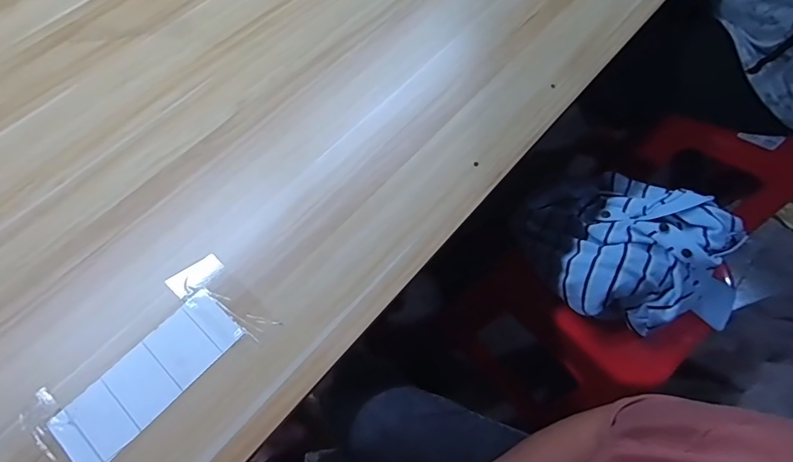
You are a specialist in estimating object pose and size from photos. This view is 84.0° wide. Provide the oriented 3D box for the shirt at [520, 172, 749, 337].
[{"bbox_3d":[0.380,0.020,0.698,0.266,0.106,0.283,0,65,0],"label":"shirt"}]

